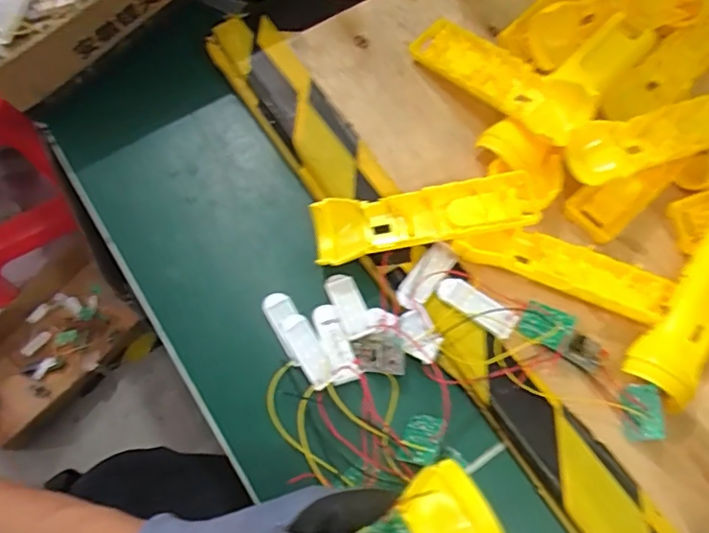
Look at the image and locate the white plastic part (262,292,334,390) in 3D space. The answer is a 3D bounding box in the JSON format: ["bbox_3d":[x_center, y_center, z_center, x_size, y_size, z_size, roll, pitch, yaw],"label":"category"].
[{"bbox_3d":[-0.041,0.051,0.394,0.024,0.008,0.079,-29,70,-11],"label":"white plastic part"}]

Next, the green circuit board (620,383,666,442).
[{"bbox_3d":[0.189,0.096,0.364,0.024,0.005,0.036,-11,71,31],"label":"green circuit board"}]

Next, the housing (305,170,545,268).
[{"bbox_3d":[0.054,-0.037,0.417,0.168,0.035,0.046,-9,68,-4],"label":"housing"}]

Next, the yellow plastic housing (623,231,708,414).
[{"bbox_3d":[0.243,0.021,0.381,0.046,0.027,0.155,35,72,14],"label":"yellow plastic housing"}]

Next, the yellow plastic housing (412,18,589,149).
[{"bbox_3d":[0.114,-0.154,0.447,0.044,0.025,0.161,-39,60,-15],"label":"yellow plastic housing"}]

